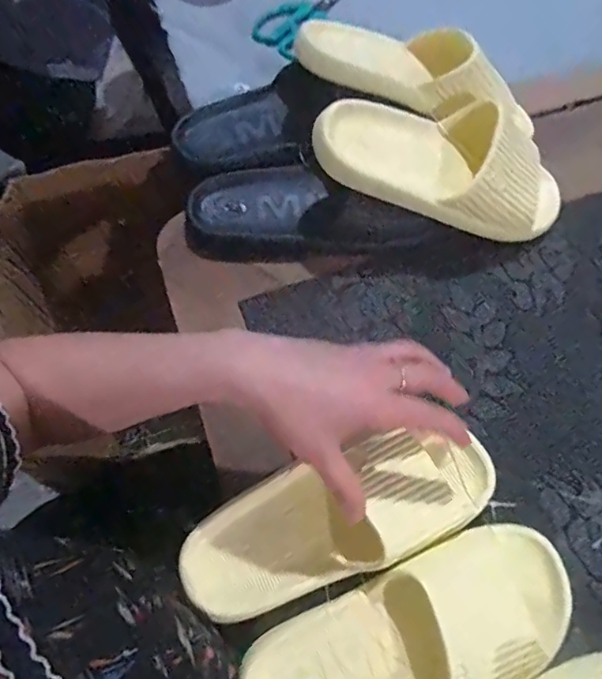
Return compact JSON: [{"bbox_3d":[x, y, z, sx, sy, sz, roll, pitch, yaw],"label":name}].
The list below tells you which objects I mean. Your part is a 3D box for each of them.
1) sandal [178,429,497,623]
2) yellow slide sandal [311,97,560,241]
[{"bbox_3d":[0.030,0.135,0.427,0.248,0.062,0.087,-21,69,-1],"label":"sandal"},{"bbox_3d":[0.135,-0.165,0.505,0.242,0.062,0.100,11,66,-14],"label":"yellow slide sandal"}]

